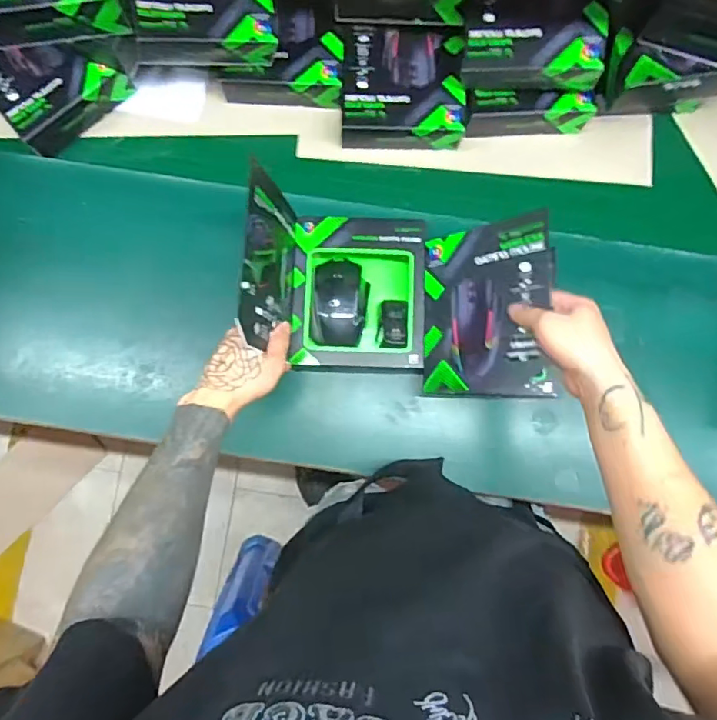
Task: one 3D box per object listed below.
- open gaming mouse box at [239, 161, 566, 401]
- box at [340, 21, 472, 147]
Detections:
[{"bbox_3d":[0.051,-0.071,0.592,0.310,0.169,0.201,3,83,0],"label":"open gaming mouse box"},{"bbox_3d":[0.059,-0.359,0.707,0.159,0.067,0.143,3,83,0],"label":"box"}]

